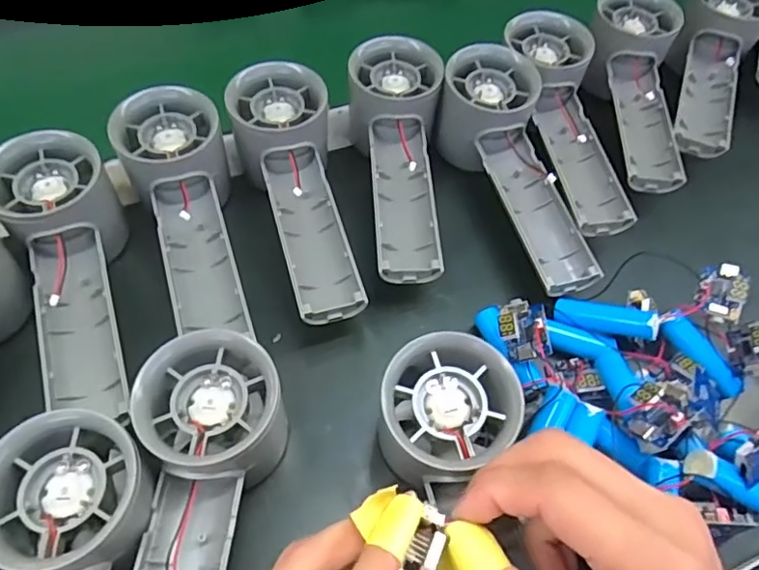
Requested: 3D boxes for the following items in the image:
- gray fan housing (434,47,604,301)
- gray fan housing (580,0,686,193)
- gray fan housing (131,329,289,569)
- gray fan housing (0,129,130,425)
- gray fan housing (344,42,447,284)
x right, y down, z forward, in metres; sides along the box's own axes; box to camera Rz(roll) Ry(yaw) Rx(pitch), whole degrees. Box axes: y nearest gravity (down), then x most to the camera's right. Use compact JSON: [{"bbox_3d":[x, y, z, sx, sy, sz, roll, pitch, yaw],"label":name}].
[{"bbox_3d":[0.081,-0.066,0.339,0.058,0.045,0.157,-16,72,-14],"label":"gray fan housing"},{"bbox_3d":[0.168,-0.132,0.376,0.055,0.048,0.152,9,57,2],"label":"gray fan housing"},{"bbox_3d":[-0.069,0.100,0.225,0.055,0.051,0.158,1,57,-4],"label":"gray fan housing"},{"bbox_3d":[-0.155,-0.002,0.289,0.052,0.045,0.145,-15,73,-13],"label":"gray fan housing"},{"bbox_3d":[0.013,-0.069,0.341,0.053,0.050,0.150,-3,70,-6],"label":"gray fan housing"}]

